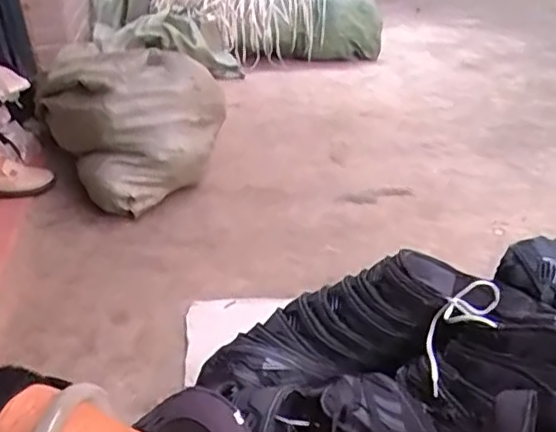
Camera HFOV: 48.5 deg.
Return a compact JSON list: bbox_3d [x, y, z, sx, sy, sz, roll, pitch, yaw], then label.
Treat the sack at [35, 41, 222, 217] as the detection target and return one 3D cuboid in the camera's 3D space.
[{"bbox_3d":[-0.371,-0.255,1.586,0.431,0.295,0.527,-14,32,-17],"label":"sack"}]

